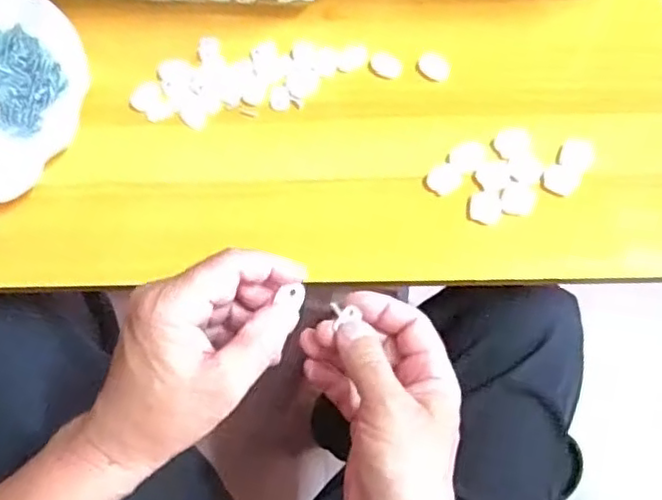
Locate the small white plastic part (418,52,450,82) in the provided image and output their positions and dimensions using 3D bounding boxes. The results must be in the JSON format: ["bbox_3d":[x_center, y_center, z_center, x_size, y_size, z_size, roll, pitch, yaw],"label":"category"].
[{"bbox_3d":[0.077,-0.136,0.466,0.024,0.004,0.020,32,75,12],"label":"small white plastic part"}]

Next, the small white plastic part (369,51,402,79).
[{"bbox_3d":[0.041,-0.139,0.469,0.023,0.004,0.019,37,76,14],"label":"small white plastic part"}]

